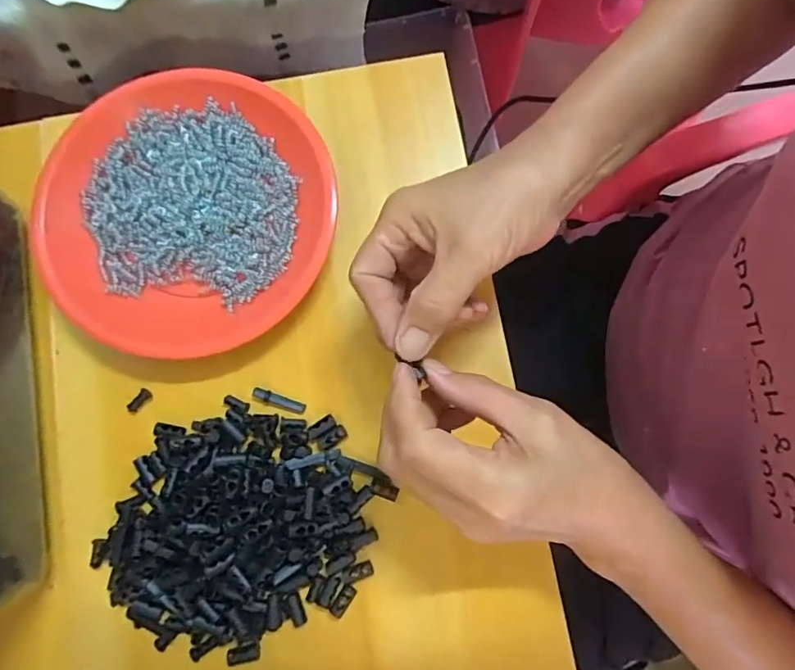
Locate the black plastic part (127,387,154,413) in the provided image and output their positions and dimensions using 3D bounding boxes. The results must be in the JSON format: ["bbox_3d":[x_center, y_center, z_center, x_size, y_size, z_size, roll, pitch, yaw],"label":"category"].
[{"bbox_3d":[-0.170,0.043,0.342,0.009,0.004,0.017,42,84,8],"label":"black plastic part"}]

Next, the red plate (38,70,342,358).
[{"bbox_3d":[-0.140,-0.084,0.354,0.191,0.035,0.181,0,81,2],"label":"red plate"}]

